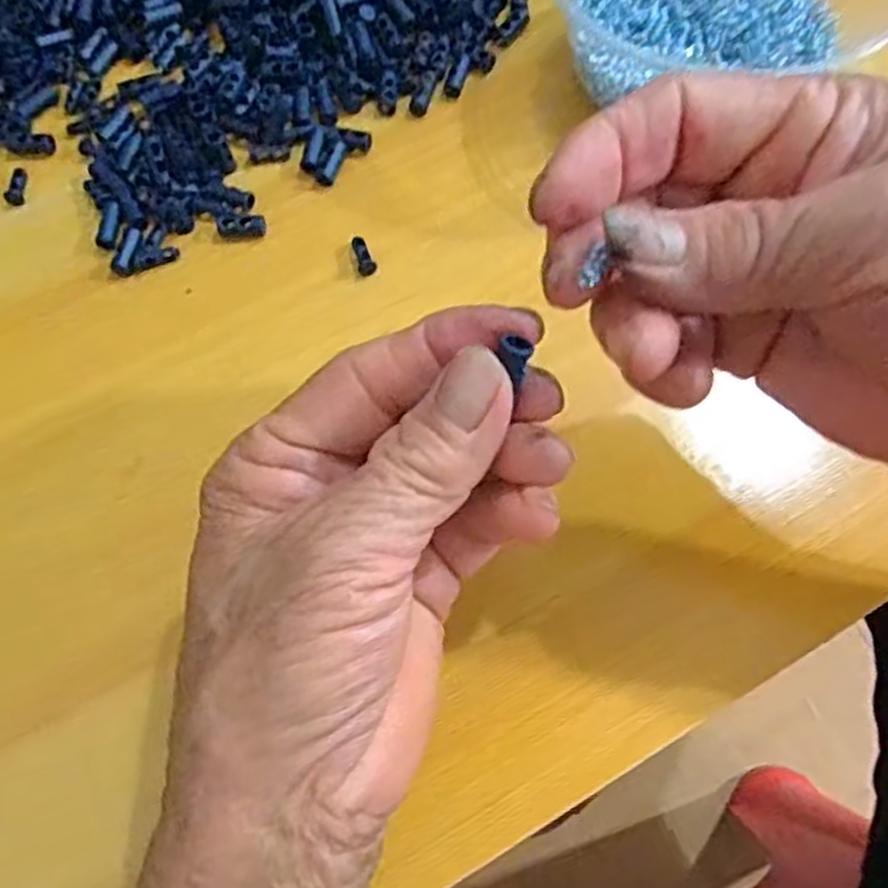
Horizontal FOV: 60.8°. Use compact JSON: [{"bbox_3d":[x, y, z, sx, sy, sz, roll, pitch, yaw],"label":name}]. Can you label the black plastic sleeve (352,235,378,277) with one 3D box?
[{"bbox_3d":[-0.032,-0.074,0.293,0.007,0.004,0.018,-20,70,-5],"label":"black plastic sleeve"}]

